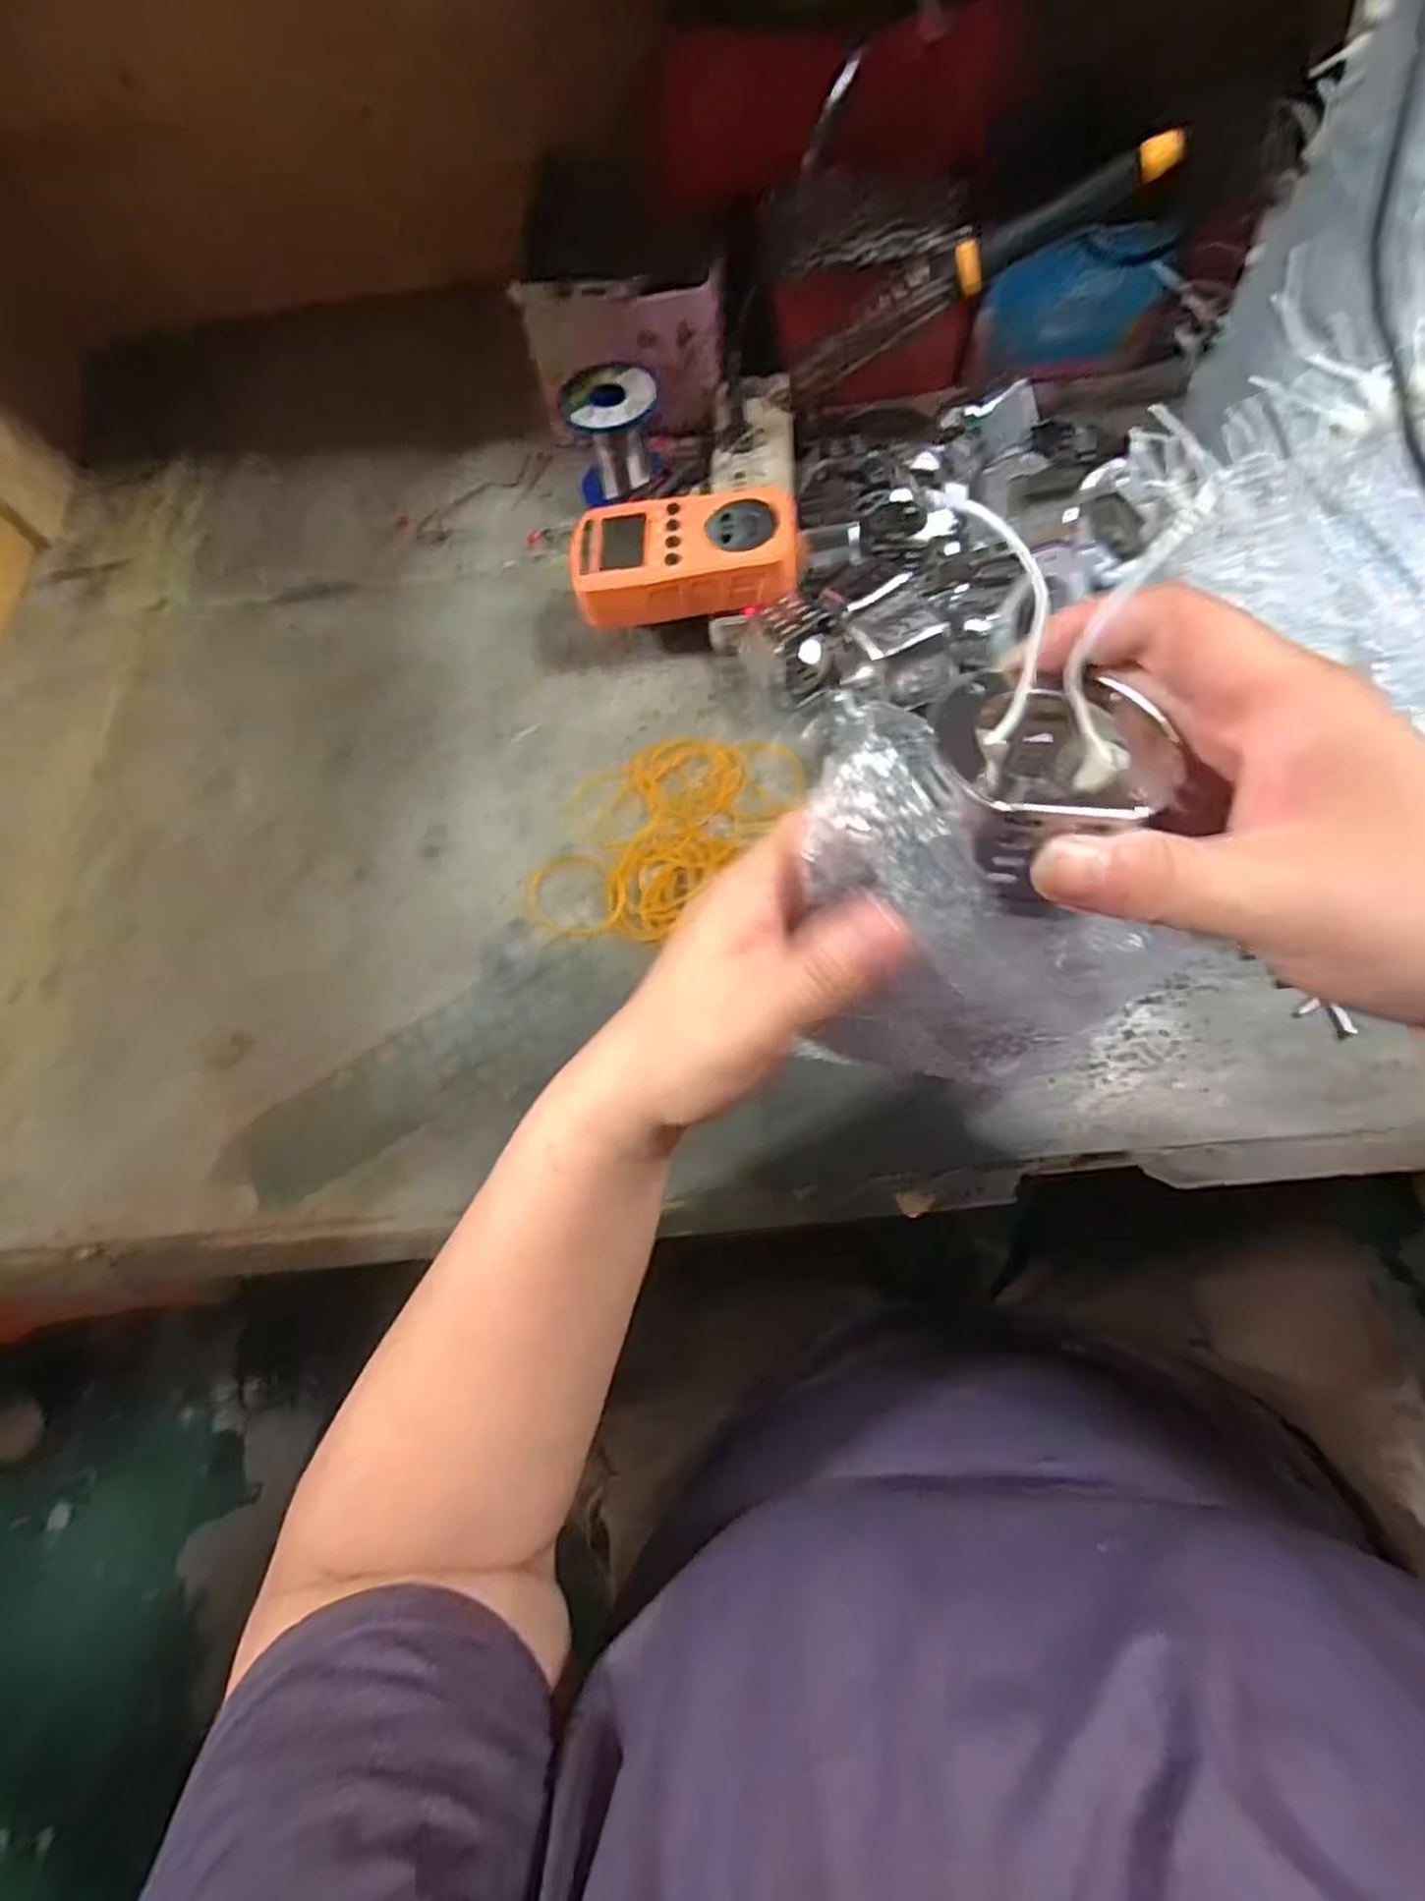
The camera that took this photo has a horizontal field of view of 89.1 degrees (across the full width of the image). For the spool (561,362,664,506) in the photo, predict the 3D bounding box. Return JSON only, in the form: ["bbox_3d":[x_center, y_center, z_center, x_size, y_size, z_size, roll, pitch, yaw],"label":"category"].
[{"bbox_3d":[-0.067,-0.353,0.499,0.059,0.069,0.059,-2,69,4],"label":"spool"}]

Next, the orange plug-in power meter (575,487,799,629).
[{"bbox_3d":[-0.016,-0.231,0.421,0.126,0.031,0.071,-4,69,3],"label":"orange plug-in power meter"}]

